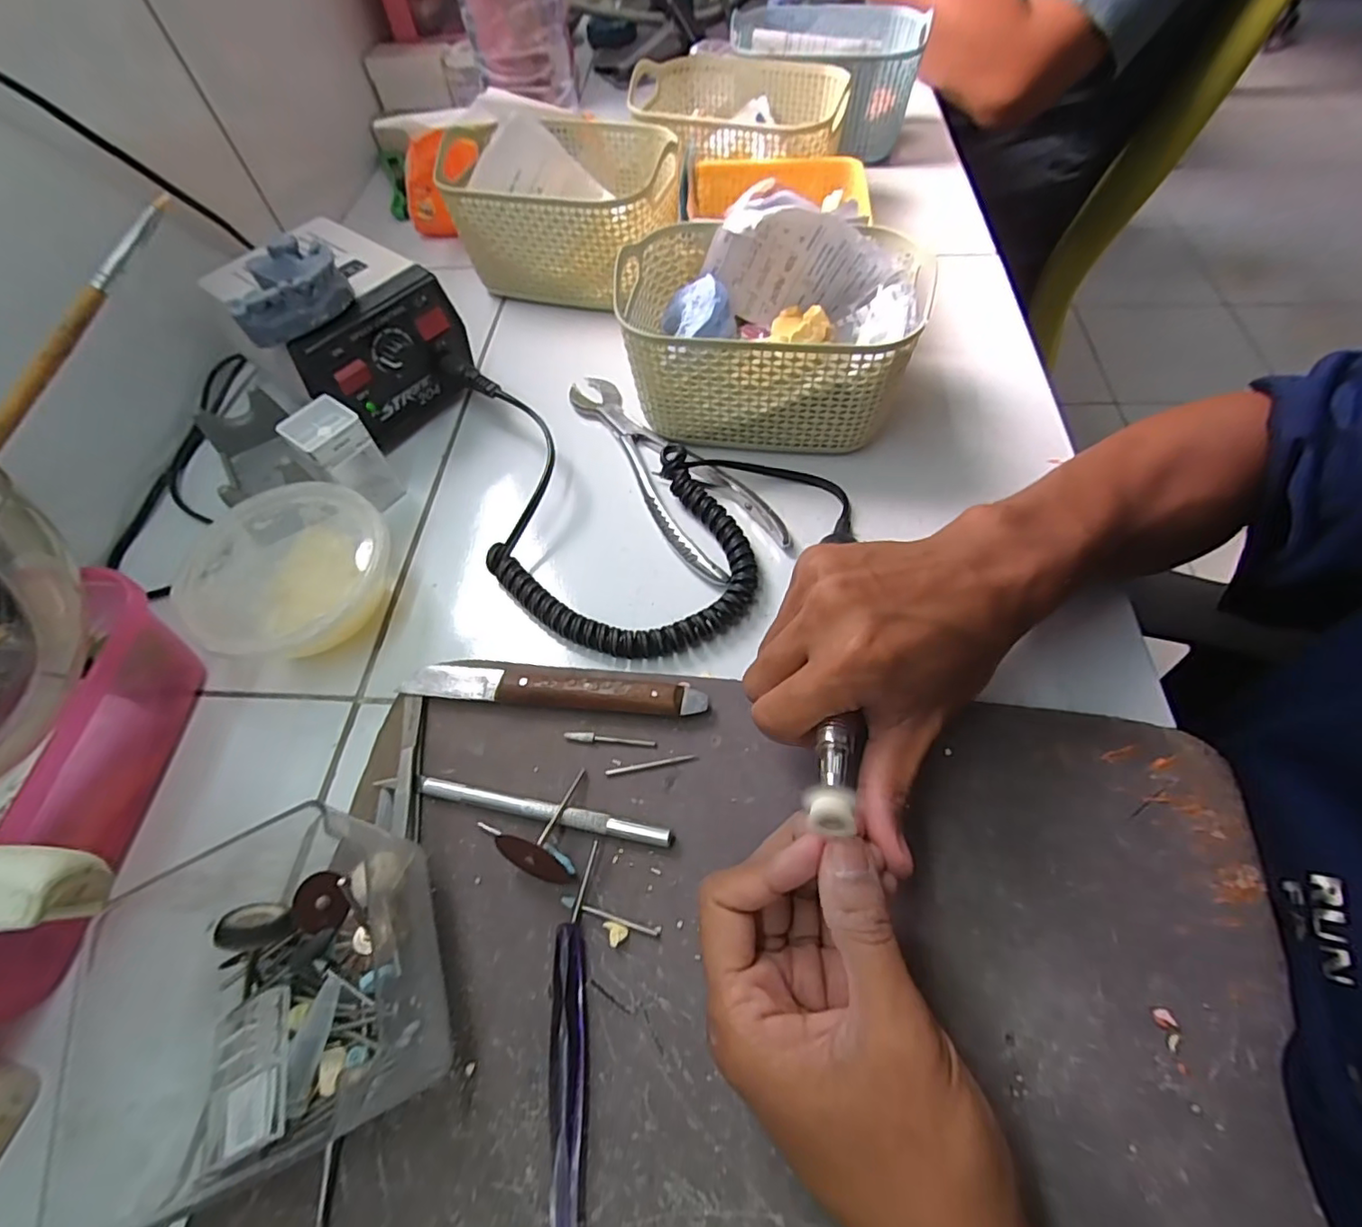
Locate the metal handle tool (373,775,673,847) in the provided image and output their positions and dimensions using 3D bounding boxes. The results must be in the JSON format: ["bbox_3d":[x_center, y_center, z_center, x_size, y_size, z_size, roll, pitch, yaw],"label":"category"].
[{"bbox_3d":[-0.072,0.087,0.264,0.136,0.008,0.008,9,60,8],"label":"metal handle tool"}]

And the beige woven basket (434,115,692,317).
[{"bbox_3d":[-0.084,-0.314,0.454,0.160,0.088,0.127,12,61,10],"label":"beige woven basket"}]

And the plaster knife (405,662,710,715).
[{"bbox_3d":[-0.062,0.037,0.290,0.147,0.014,0.022,4,60,5],"label":"plaster knife"}]

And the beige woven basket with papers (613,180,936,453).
[{"bbox_3d":[0.052,-0.168,0.359,0.166,0.091,0.117,6,60,6],"label":"beige woven basket with papers"}]

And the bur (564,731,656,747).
[{"bbox_3d":[-0.034,0.060,0.280,0.043,0.004,0.005,6,60,7],"label":"bur"}]

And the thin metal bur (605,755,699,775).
[{"bbox_3d":[-0.014,0.070,0.273,0.043,0.004,0.004,-10,59,-3],"label":"thin metal bur"}]

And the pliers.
[{"bbox_3d":[-0.017,-0.093,0.366,0.058,0.014,0.192,-34,63,-16],"label":"pliers"}]

